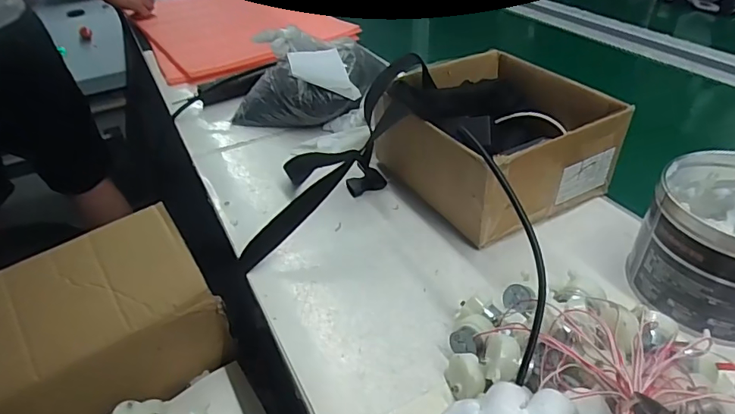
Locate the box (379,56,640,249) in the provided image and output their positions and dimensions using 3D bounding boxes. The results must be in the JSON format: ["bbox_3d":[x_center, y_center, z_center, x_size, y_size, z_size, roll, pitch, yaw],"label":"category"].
[{"bbox_3d":[0.137,-0.084,0.544,0.193,0.117,0.205,-22,41,-20],"label":"box"}]

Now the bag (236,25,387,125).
[{"bbox_3d":[-0.089,-0.189,0.705,0.201,0.114,0.127,11,41,19],"label":"bag"}]

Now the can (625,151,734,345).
[{"bbox_3d":[0.303,0.032,0.402,0.131,0.102,0.126,-33,46,-31],"label":"can"}]

